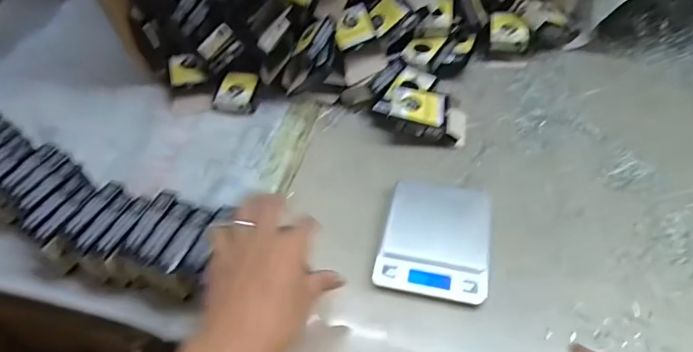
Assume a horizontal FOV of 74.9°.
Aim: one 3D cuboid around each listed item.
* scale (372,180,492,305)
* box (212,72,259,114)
[{"bbox_3d":[0.091,0.064,0.460,0.103,0.022,0.122,9,53,10],"label":"scale"},{"bbox_3d":[-0.147,-0.110,0.609,0.053,0.024,0.061,7,53,8],"label":"box"}]

